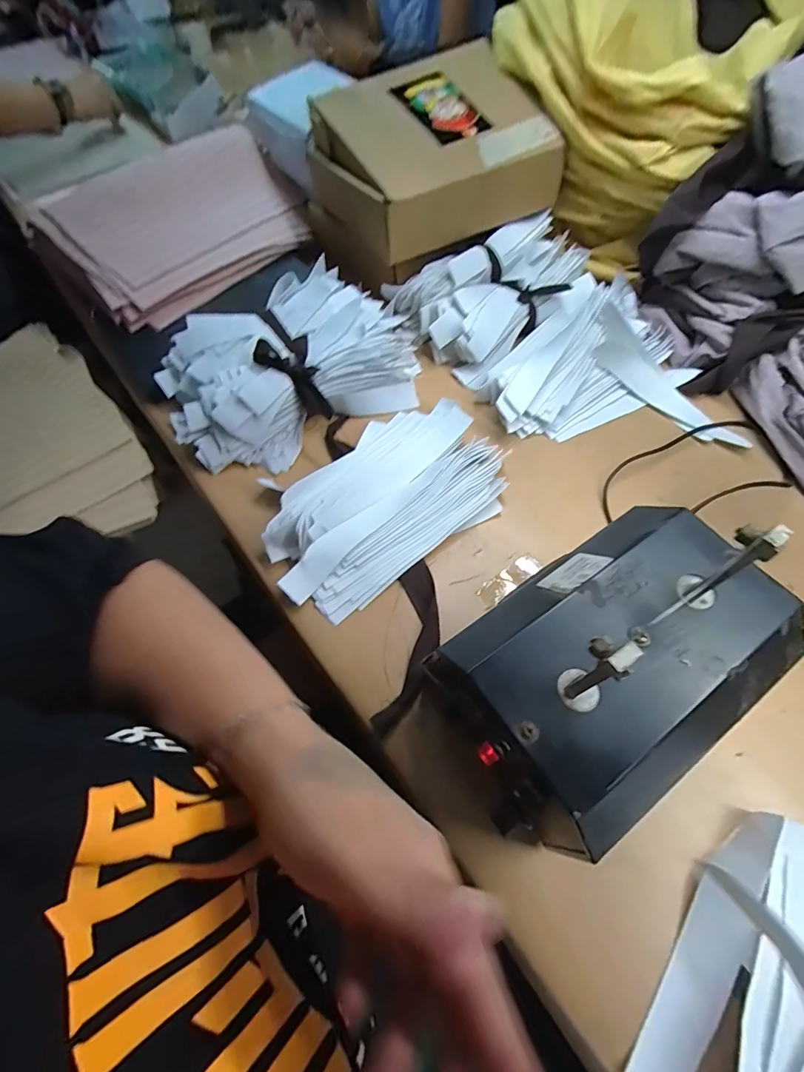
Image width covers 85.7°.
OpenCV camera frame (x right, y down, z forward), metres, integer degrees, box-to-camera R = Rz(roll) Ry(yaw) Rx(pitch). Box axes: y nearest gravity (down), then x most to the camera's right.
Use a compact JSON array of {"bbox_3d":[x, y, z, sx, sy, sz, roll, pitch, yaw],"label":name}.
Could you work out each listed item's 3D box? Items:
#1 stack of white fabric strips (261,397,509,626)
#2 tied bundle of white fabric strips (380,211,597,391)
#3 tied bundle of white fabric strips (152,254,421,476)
[{"bbox_3d":[-0.017,-0.046,0.453,0.264,0.047,0.171,-40,68,-18],"label":"stack of white fabric strips"},{"bbox_3d":[0.130,-0.328,0.586,0.258,0.069,0.179,-35,67,-16],"label":"tied bundle of white fabric strips"},{"bbox_3d":[-0.132,-0.209,0.528,0.312,0.073,0.204,-33,66,-15],"label":"tied bundle of white fabric strips"}]

